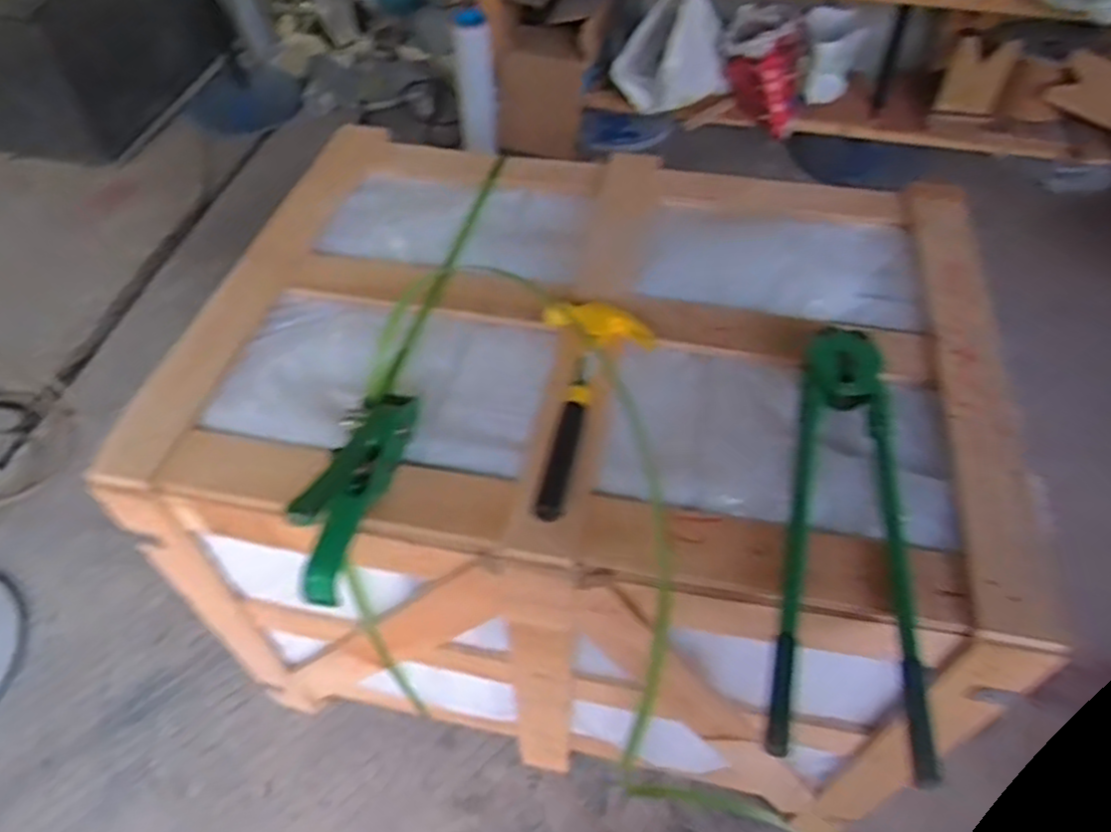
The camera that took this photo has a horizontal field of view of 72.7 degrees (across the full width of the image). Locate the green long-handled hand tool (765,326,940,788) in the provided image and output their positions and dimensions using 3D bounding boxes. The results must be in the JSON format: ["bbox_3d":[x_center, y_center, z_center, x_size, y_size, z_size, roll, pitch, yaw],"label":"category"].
[{"bbox_3d":[0.330,0.100,0.807,0.152,0.036,0.519,13,55,10],"label":"green long-handled hand tool"}]

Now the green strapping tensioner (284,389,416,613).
[{"bbox_3d":[-0.210,0.069,0.800,0.070,0.116,0.268,8,54,7],"label":"green strapping tensioner"}]

